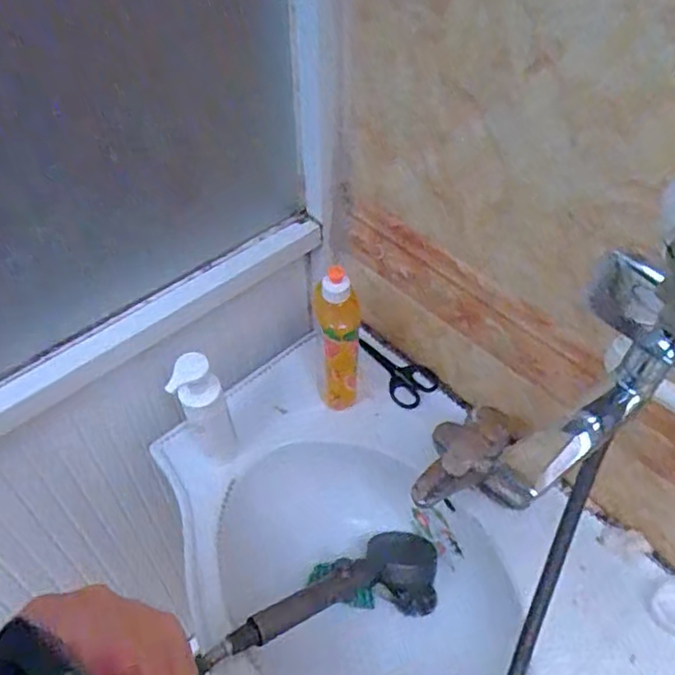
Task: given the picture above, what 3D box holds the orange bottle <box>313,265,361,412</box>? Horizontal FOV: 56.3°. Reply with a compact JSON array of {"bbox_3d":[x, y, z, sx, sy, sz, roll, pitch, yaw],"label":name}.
[{"bbox_3d":[0.001,0.013,0.712,0.045,0.208,0.043,-6,50,-4],"label":"orange bottle"}]

